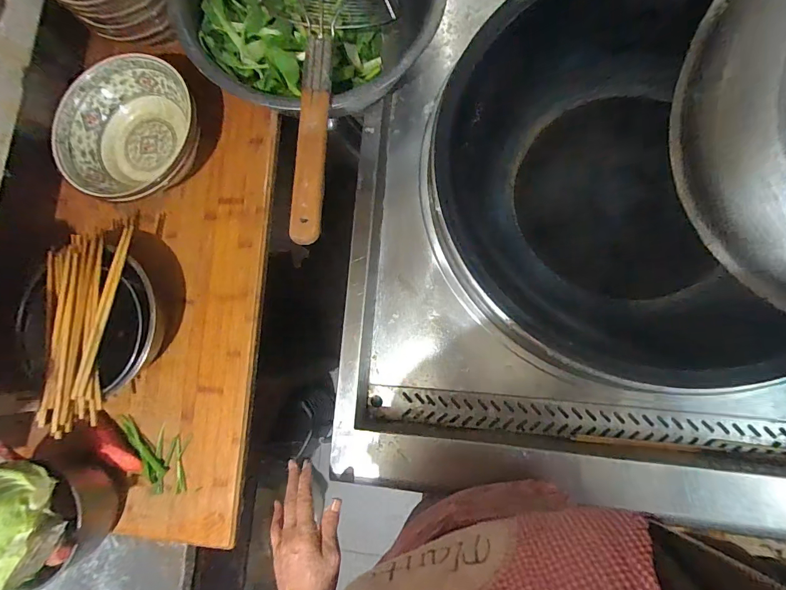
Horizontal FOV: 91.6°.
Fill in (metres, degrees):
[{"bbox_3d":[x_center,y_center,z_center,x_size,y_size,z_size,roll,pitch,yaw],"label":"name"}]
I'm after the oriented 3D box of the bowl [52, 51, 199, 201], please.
[{"bbox_3d":[-0.410,-0.252,0.604,0.209,0.068,0.222,-1,81,8],"label":"bowl"}]

